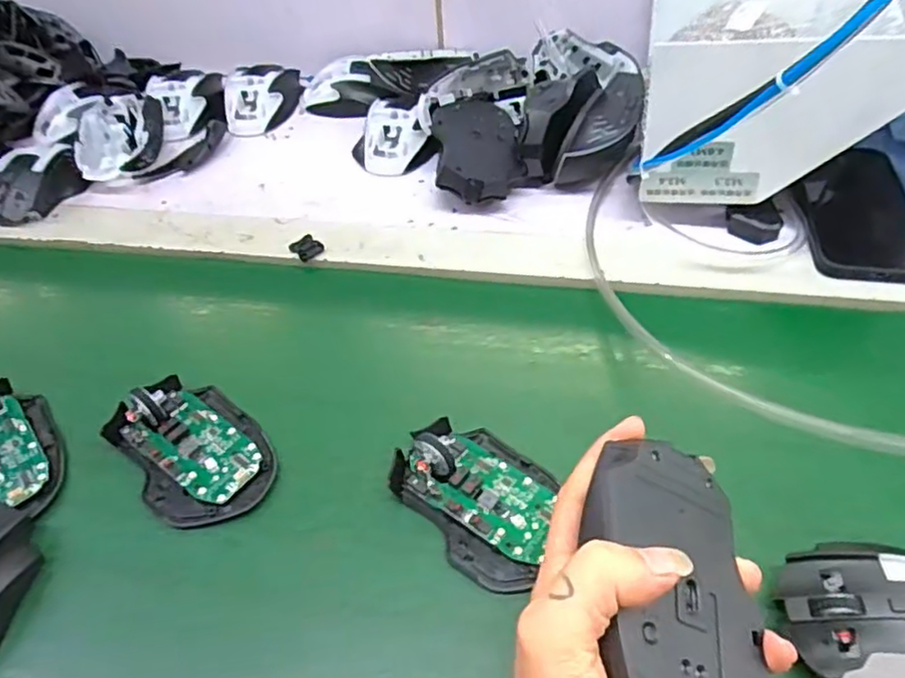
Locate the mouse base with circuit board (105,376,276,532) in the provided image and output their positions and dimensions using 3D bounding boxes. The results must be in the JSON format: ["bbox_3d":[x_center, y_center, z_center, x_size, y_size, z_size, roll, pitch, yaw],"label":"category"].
[{"bbox_3d":[-0.160,0.062,0.401,0.108,0.029,0.072,34,59,29],"label":"mouse base with circuit board"}]

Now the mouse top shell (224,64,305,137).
[{"bbox_3d":[-0.193,-0.251,0.677,0.069,0.035,0.109,-6,49,-1],"label":"mouse top shell"}]

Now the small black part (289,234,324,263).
[{"bbox_3d":[-0.115,-0.072,0.523,0.022,0.007,0.024,-33,55,-23],"label":"small black part"}]

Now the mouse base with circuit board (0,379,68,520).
[{"bbox_3d":[-0.283,0.068,0.403,0.071,0.027,0.108,-32,54,-22],"label":"mouse base with circuit board"}]

